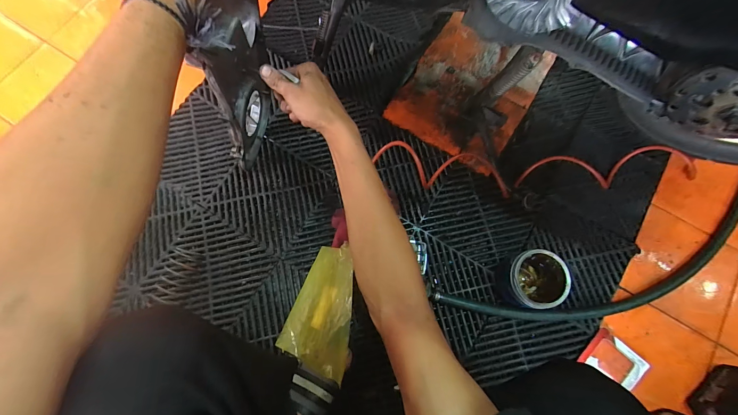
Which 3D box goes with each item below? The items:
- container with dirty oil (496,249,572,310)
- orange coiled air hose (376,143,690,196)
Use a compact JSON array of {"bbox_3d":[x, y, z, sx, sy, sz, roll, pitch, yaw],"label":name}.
[{"bbox_3d":[0.304,0.132,0.580,0.094,0.072,0.100,8,76,1],"label":"container with dirty oil"},{"bbox_3d":[0.347,-0.079,0.625,0.669,0.114,0.106,-2,76,-1],"label":"orange coiled air hose"}]

